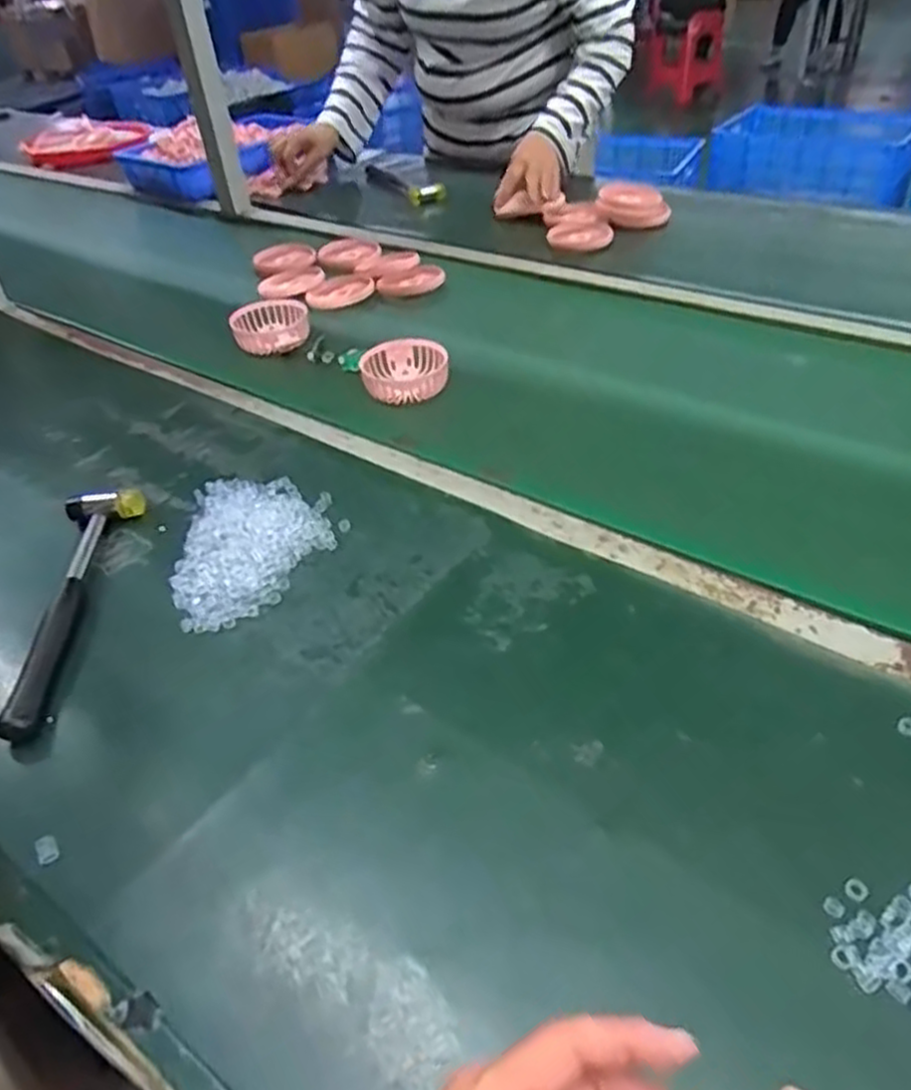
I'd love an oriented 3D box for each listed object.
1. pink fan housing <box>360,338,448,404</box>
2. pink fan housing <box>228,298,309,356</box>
[{"bbox_3d":[-0.054,-0.182,0.778,0.085,0.033,0.080,-11,41,-7],"label":"pink fan housing"},{"bbox_3d":[-0.215,-0.254,0.875,0.088,0.026,0.100,-14,41,-10],"label":"pink fan housing"}]

